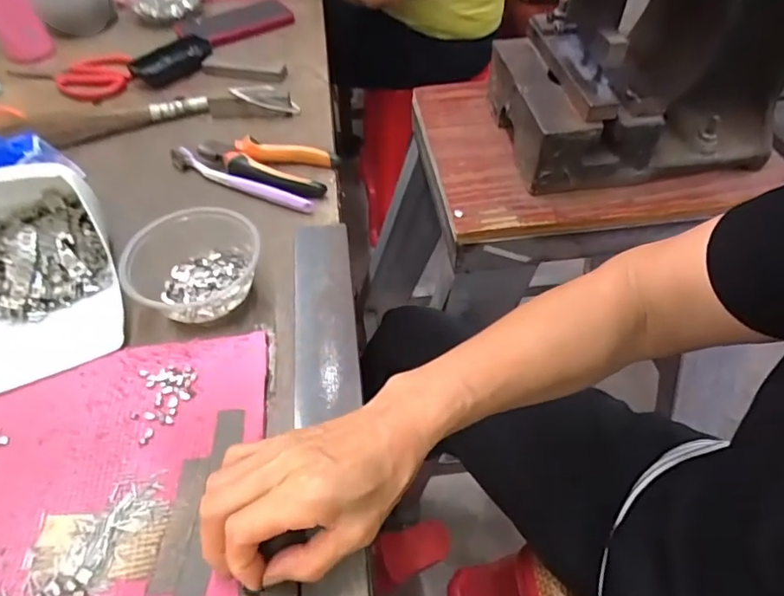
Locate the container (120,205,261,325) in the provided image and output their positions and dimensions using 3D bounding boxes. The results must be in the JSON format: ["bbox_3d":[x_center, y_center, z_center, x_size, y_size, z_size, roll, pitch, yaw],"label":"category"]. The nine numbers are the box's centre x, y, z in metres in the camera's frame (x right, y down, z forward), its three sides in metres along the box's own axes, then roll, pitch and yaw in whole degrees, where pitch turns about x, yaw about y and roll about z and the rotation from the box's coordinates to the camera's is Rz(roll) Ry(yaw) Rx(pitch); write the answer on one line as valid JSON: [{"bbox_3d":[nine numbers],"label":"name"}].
[{"bbox_3d":[-0.167,-0.030,0.428,0.105,0.050,0.102,-1,51,1],"label":"container"}]

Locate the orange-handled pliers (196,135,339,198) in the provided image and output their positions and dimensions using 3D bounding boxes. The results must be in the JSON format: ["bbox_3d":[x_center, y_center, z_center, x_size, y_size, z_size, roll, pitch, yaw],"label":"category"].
[{"bbox_3d":[-0.137,-0.137,0.537,0.146,0.023,0.068,7,51,8],"label":"orange-handled pliers"}]

